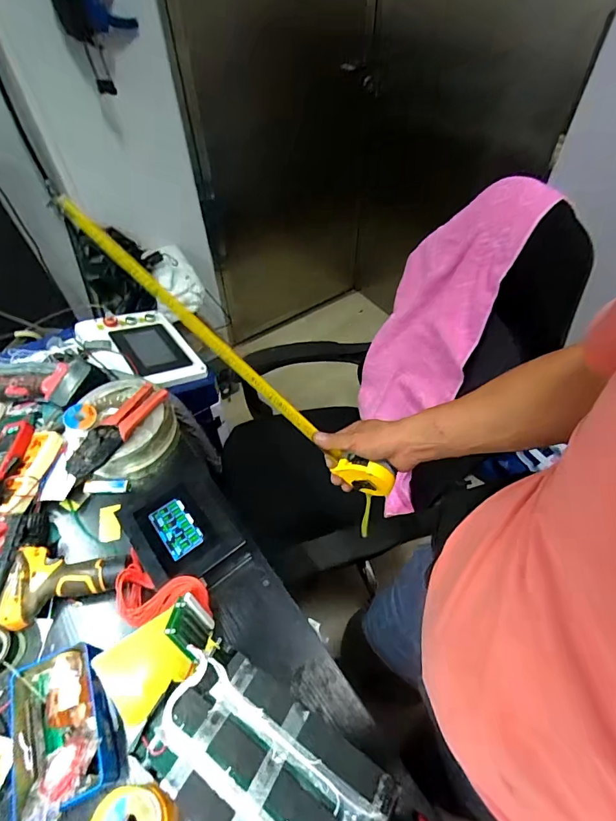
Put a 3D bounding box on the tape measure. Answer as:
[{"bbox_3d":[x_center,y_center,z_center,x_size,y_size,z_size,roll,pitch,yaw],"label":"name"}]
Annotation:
[{"bbox_3d":[-0.068,-0.035,0.566,0.583,0.107,0.033,43,53,-18],"label":"tape measure"}]

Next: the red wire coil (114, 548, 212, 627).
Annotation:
[{"bbox_3d":[-0.217,0.272,0.610,0.169,0.056,0.088,-8,45,32],"label":"red wire coil"}]

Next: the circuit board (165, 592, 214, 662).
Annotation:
[{"bbox_3d":[-0.150,0.278,0.538,0.013,0.070,0.054,-16,27,22],"label":"circuit board"}]

